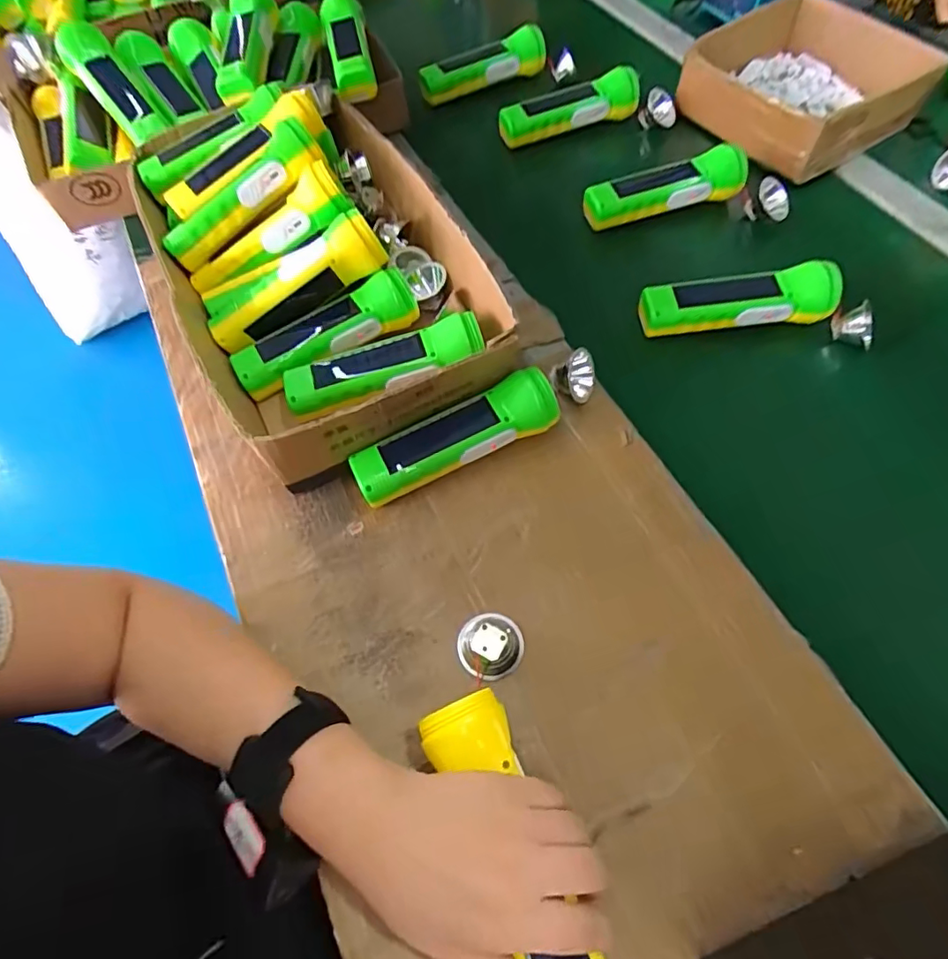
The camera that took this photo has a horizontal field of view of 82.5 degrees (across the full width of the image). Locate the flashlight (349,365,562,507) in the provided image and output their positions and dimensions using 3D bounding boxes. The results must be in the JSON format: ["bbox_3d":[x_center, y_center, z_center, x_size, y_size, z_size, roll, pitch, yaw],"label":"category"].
[{"bbox_3d":[-0.014,-0.032,0.425,0.167,0.042,0.048,-24,63,-9],"label":"flashlight"}]

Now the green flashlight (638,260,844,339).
[{"bbox_3d":[0.238,-0.164,0.487,0.166,0.037,0.044,-3,62,2],"label":"green flashlight"}]

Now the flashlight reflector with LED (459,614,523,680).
[{"bbox_3d":[0.011,0.109,0.359,0.043,0.023,0.042,-14,62,-4],"label":"flashlight reflector with LED"}]

